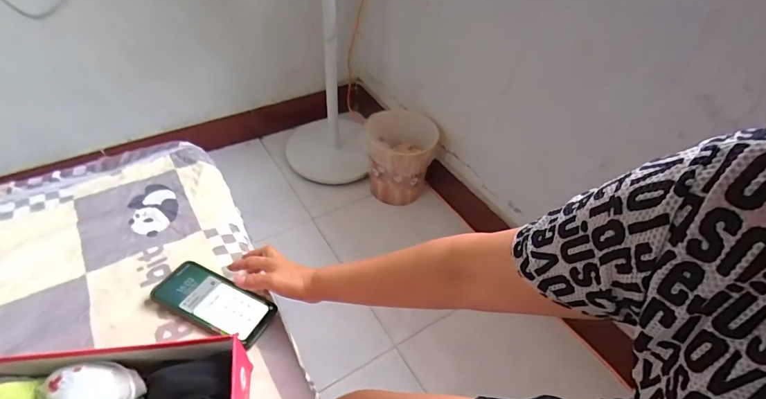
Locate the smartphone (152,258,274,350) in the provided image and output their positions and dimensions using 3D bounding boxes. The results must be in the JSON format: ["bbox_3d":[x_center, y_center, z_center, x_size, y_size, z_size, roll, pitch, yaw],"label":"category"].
[{"bbox_3d":[-0.249,0.149,0.572,0.175,0.014,0.076,22,44,10],"label":"smartphone"}]

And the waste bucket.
[{"bbox_3d":[0.061,-0.138,1.326,0.227,0.238,0.200,-2,46,-6],"label":"waste bucket"}]

